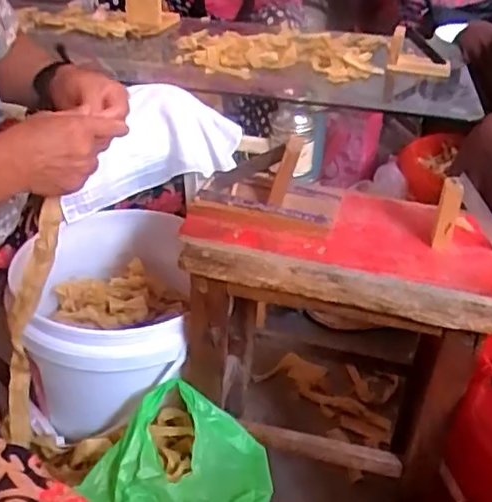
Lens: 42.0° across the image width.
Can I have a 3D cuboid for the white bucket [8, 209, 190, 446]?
[{"bbox_3d":[-0.192,0.098,0.897,0.244,0.209,0.311,0,34,-6],"label":"white bucket"}]

